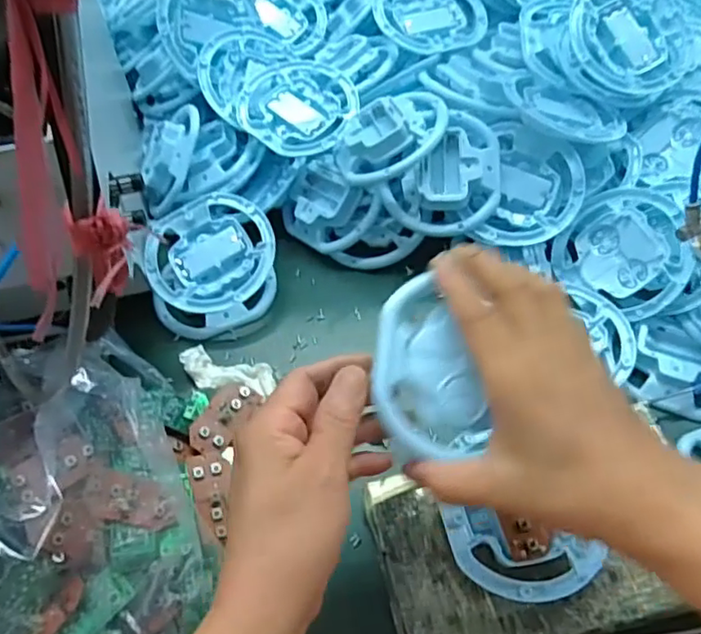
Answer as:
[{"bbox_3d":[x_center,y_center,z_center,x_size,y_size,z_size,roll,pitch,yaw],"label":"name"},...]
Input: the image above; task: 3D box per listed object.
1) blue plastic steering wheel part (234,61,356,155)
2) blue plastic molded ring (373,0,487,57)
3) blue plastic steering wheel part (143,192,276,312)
[{"bbox_3d":[-0.046,-0.184,0.547,0.102,0.032,0.106,-8,56,-1],"label":"blue plastic steering wheel part"},{"bbox_3d":[0.075,-0.291,0.573,0.101,0.026,0.098,-2,56,3],"label":"blue plastic molded ring"},{"bbox_3d":[-0.115,-0.053,0.511,0.100,0.023,0.098,-17,73,-6],"label":"blue plastic steering wheel part"}]

